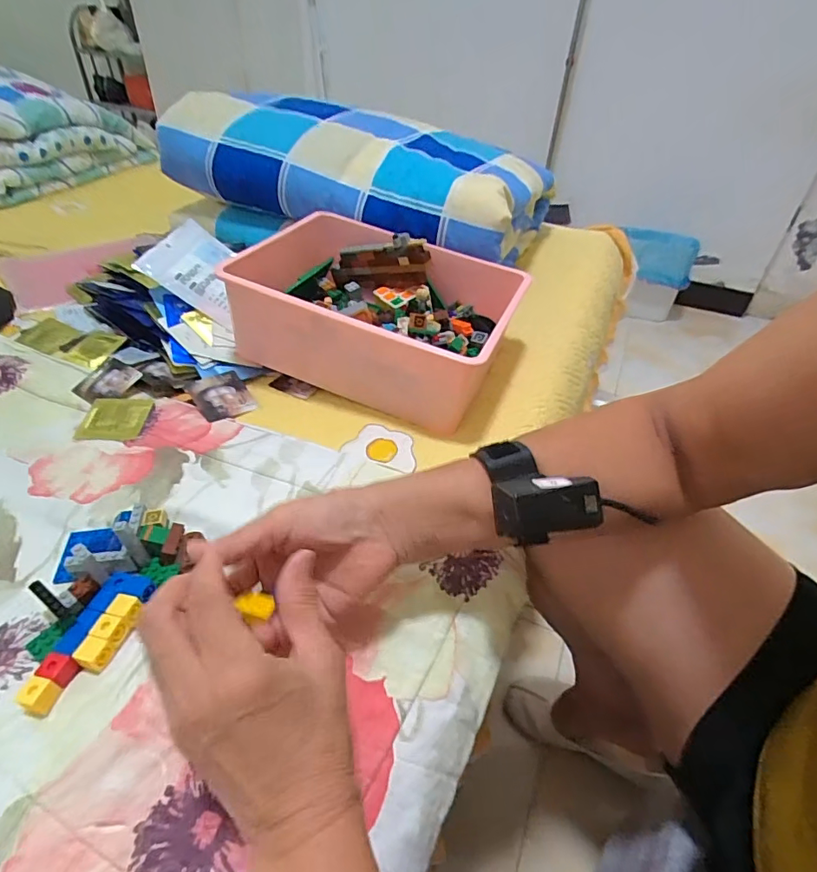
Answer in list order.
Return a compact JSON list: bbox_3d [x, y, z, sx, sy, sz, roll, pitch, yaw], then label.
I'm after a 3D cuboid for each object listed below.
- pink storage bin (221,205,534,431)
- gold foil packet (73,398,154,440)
[{"bbox_3d":[-0.026,-0.154,0.616,0.295,0.132,0.248,17,43,15],"label":"pink storage bin"},{"bbox_3d":[-0.316,-0.020,0.536,0.068,0.007,0.062,0,41,-4],"label":"gold foil packet"}]

